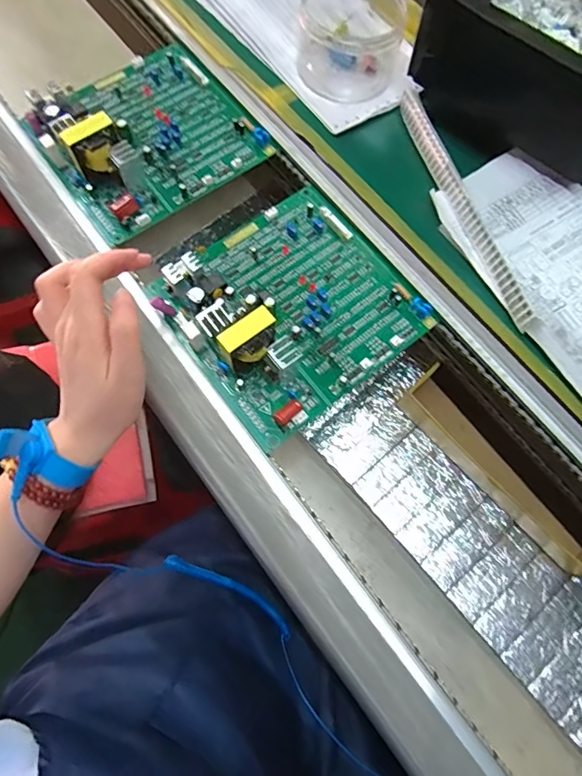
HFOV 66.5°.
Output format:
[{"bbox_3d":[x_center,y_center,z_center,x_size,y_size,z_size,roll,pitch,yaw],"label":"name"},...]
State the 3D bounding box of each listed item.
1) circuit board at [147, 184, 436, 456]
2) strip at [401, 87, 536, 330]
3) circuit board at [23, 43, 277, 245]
[{"bbox_3d":[-0.001,-0.072,0.358,0.177,0.055,0.173,-38,77,-9],"label":"circuit board"},{"bbox_3d":[0.147,-0.163,0.387,0.013,0.020,0.249,-18,75,-4],"label":"strip"},{"bbox_3d":[-0.139,-0.250,0.406,0.181,0.054,0.174,-37,77,-9],"label":"circuit board"}]

